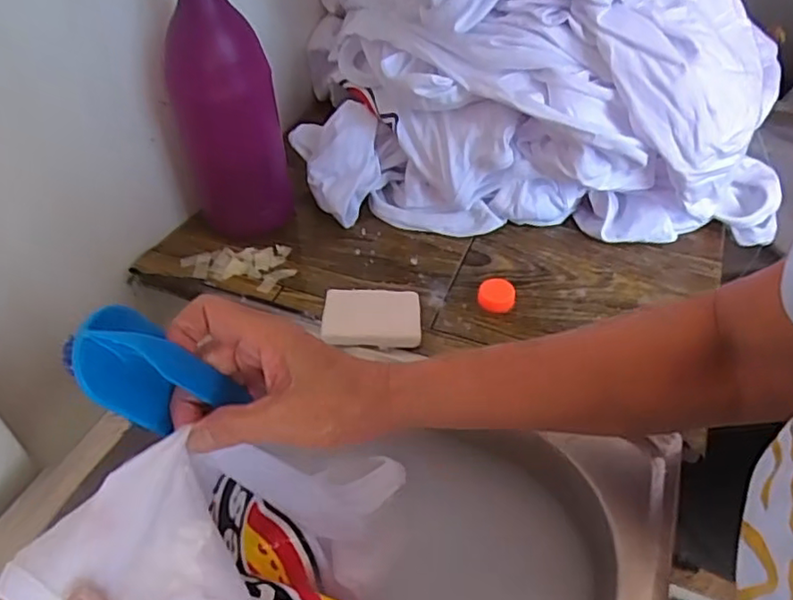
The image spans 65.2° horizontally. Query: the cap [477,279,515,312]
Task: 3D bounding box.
[{"bbox_3d":[0.087,-0.004,0.540,0.031,0.012,0.031,0,44,0],"label":"cap"}]

